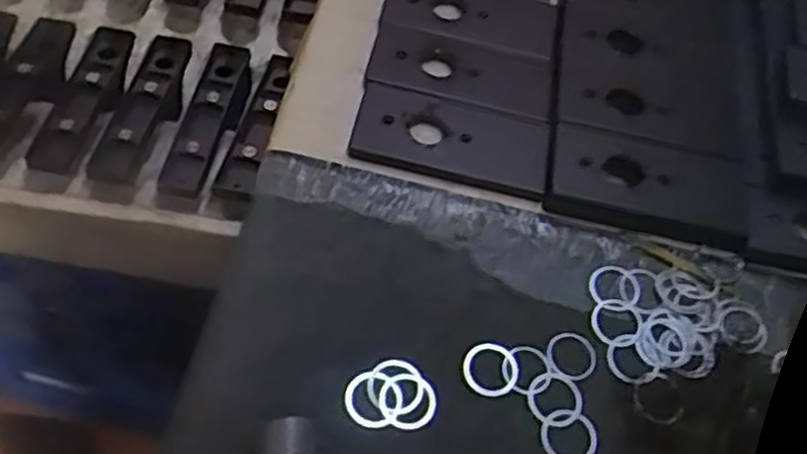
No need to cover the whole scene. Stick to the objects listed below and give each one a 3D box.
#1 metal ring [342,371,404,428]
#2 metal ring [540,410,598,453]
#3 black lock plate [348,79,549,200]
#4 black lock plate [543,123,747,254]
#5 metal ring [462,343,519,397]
[{"bbox_3d":[-0.013,0.076,0.351,0.026,0.004,0.025,3,58,-4],"label":"metal ring"},{"bbox_3d":[0.074,0.094,0.354,0.025,0.004,0.024,3,58,-4],"label":"metal ring"},{"bbox_3d":[0.026,-0.048,0.422,0.102,0.008,0.049,13,58,2],"label":"black lock plate"},{"bbox_3d":[0.129,-0.025,0.409,0.102,0.009,0.054,16,58,4],"label":"black lock plate"},{"bbox_3d":[0.040,0.066,0.366,0.026,0.004,0.025,3,58,-4],"label":"metal ring"}]

